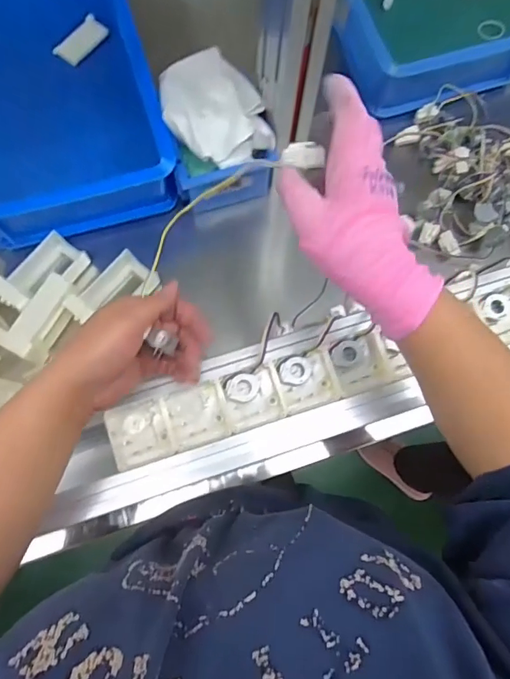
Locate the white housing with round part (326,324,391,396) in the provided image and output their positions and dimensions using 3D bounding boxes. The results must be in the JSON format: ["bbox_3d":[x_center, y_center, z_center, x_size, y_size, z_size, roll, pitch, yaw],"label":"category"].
[{"bbox_3d":[0.095,0.022,0.427,0.055,0.019,0.047,-18,75,-7],"label":"white housing with round part"}]

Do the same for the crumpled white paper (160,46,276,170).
[{"bbox_3d":[-0.052,-0.282,0.553,0.109,0.034,0.155,-16,75,-7],"label":"crumpled white paper"}]

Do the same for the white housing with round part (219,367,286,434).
[{"bbox_3d":[-0.004,0.051,0.412,0.050,0.015,0.048,-18,75,-7],"label":"white housing with round part"}]

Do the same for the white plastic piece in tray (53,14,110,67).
[{"bbox_3d":[-0.247,-0.428,0.672,0.039,0.004,0.078,40,81,1],"label":"white plastic piece in tray"}]

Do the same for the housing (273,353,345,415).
[{"bbox_3d":[0.046,0.038,0.420,0.051,0.018,0.047,-17,75,-7],"label":"housing"}]

